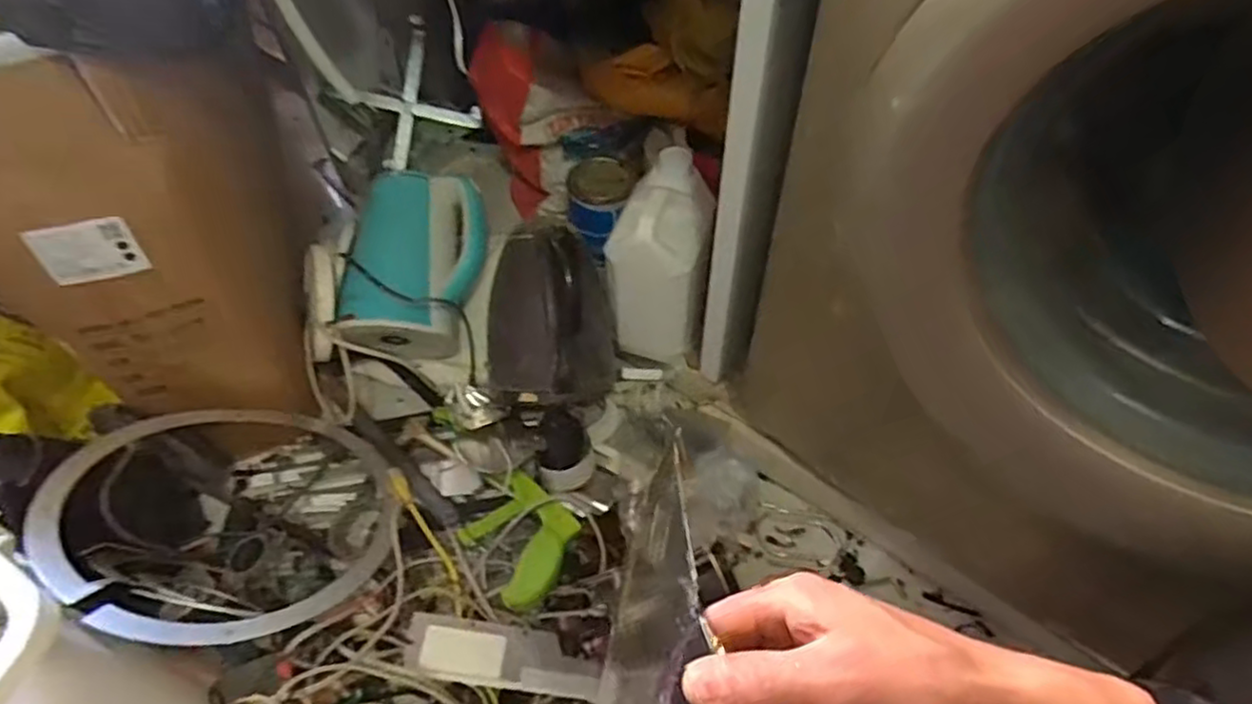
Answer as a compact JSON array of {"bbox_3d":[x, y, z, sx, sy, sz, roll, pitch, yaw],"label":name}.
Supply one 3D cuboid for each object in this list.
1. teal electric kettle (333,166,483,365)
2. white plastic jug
[{"bbox_3d":[-0.279,-0.119,0.910,0.168,0.130,0.246,13,76,-12],"label":"teal electric kettle"},{"bbox_3d":[0.040,-0.114,0.844,0.112,0.211,0.139,2,53,3],"label":"white plastic jug"}]

